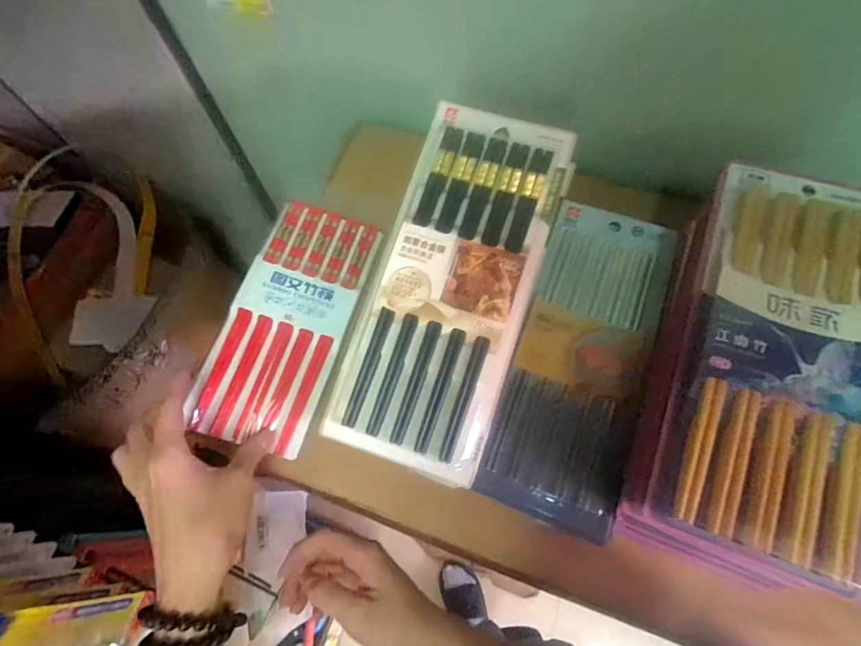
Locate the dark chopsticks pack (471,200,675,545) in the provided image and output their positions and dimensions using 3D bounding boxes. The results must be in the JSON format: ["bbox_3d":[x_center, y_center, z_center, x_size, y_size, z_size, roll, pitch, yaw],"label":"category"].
[{"bbox_3d":[0.130,0.020,0.377,0.106,0.021,0.289,18,68,10],"label":"dark chopsticks pack"}]

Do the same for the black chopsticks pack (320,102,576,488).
[{"bbox_3d":[0.018,-0.037,0.327,0.119,0.021,0.282,17,80,10],"label":"black chopsticks pack"}]

